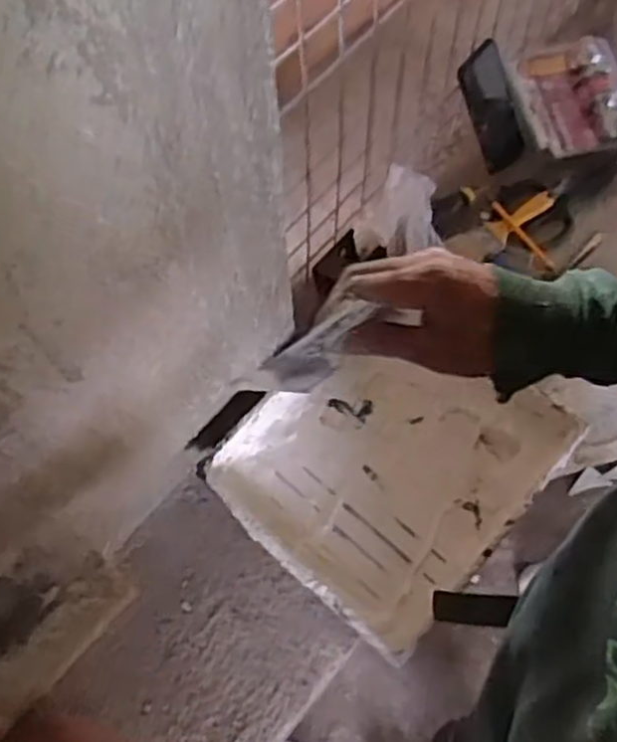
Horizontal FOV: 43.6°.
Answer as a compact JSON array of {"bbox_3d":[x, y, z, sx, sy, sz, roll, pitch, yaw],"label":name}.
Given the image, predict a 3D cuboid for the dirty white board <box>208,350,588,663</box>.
[{"bbox_3d":[0.090,0.099,0.864,0.292,0.067,0.333,38,71,20],"label":"dirty white board"}]

